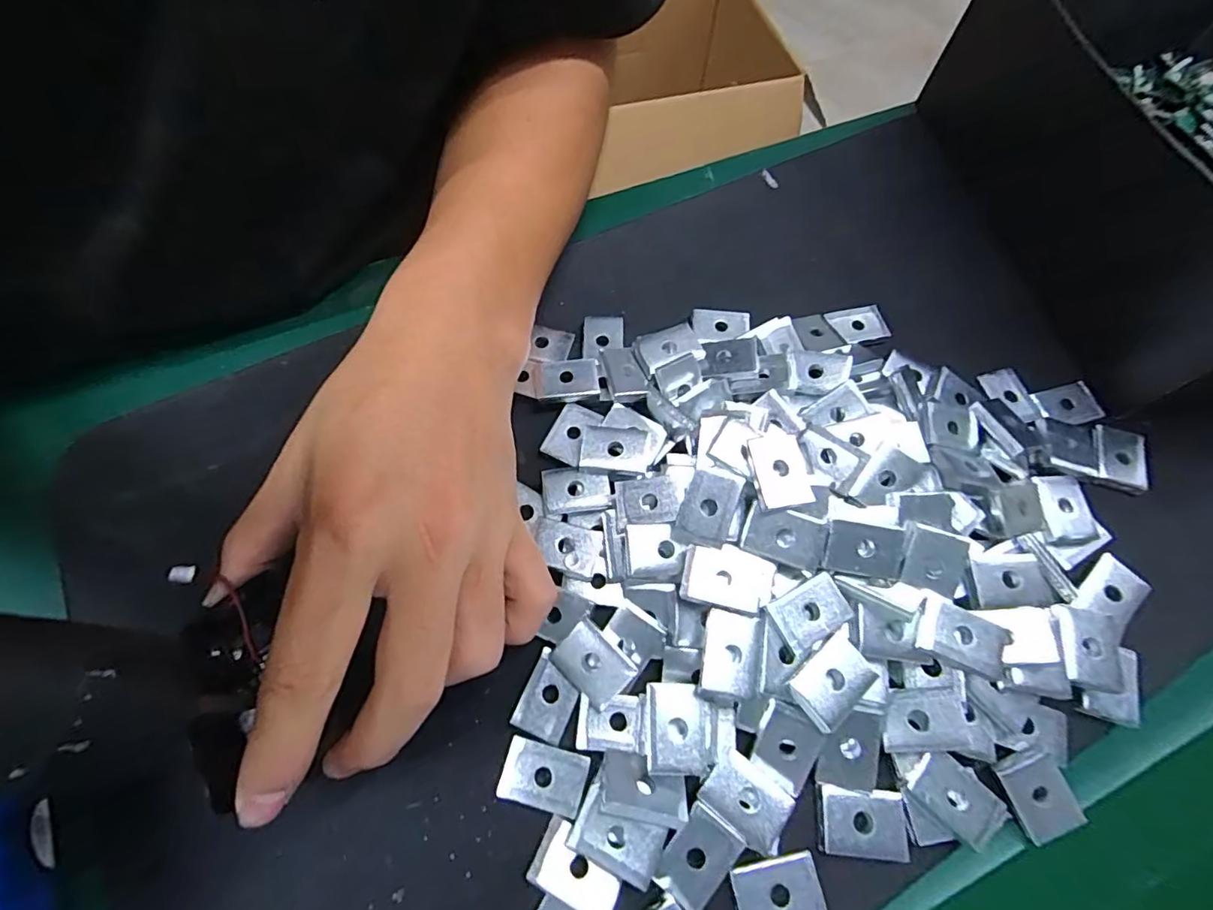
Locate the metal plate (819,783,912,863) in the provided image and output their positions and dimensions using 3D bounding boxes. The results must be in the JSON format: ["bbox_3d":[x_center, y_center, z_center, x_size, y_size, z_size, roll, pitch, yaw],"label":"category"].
[{"bbox_3d":[0.087,0.124,0.185,0.028,0.004,0.020,6,65,1],"label":"metal plate"}]

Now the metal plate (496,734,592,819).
[{"bbox_3d":[-0.022,0.111,0.190,0.029,0.004,0.020,15,66,6],"label":"metal plate"}]

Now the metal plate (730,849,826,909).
[{"bbox_3d":[0.055,0.142,0.176,0.027,0.004,0.020,-8,66,-5],"label":"metal plate"}]

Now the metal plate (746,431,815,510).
[{"bbox_3d":[0.064,0.005,0.205,0.020,0.005,0.028,-8,73,-3],"label":"metal plate"}]

